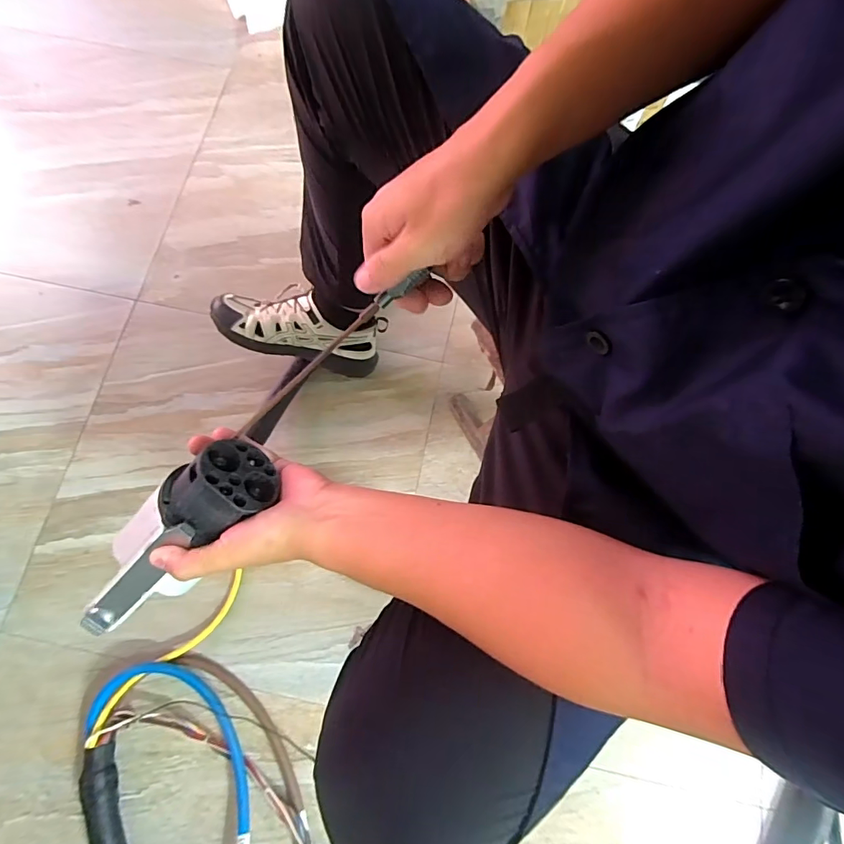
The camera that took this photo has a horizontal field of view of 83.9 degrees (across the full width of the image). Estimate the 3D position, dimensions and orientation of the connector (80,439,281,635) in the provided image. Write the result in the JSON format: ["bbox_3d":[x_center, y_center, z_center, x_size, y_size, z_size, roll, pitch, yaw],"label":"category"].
[{"bbox_3d":[-0.206,0.099,0.373,0.203,0.059,0.064,-42,77,15],"label":"connector"}]

